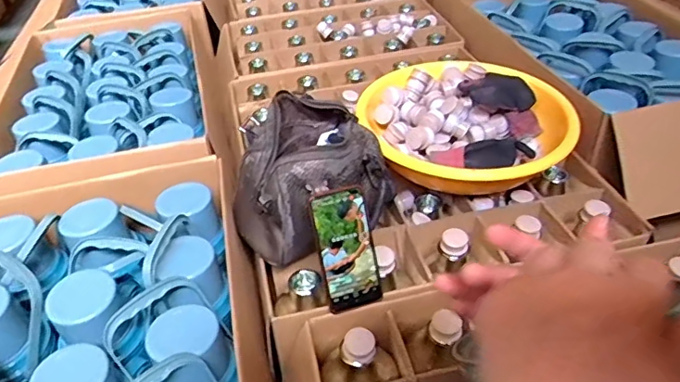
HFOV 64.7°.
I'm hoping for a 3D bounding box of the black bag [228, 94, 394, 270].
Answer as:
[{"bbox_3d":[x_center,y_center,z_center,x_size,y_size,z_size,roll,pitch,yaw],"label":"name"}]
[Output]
[{"bbox_3d":[-0.042,-0.036,0.831,0.240,0.154,0.230,-10,41,-7],"label":"black bag"}]

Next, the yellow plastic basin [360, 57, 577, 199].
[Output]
[{"bbox_3d":[0.211,-0.120,0.944,0.356,0.089,0.337,-2,40,2],"label":"yellow plastic basin"}]

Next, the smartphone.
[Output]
[{"bbox_3d":[0.011,0.078,0.732,0.081,0.164,0.014,-14,9,-12],"label":"smartphone"}]

